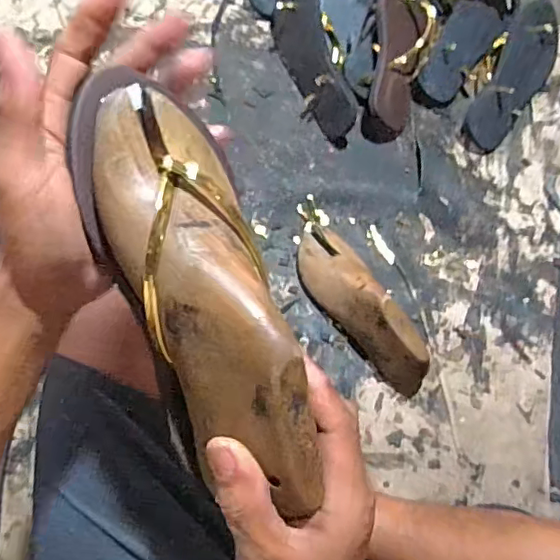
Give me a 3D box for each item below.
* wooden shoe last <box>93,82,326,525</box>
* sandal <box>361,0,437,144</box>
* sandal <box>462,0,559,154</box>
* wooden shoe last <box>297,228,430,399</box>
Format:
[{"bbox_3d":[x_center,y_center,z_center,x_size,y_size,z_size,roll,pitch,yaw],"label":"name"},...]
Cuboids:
[{"bbox_3d":[-0.040,0.007,0.283,0.075,0.053,0.221,-23,83,-8],"label":"wooden shoe last"},{"bbox_3d":[0.165,-0.318,0.787,0.074,0.044,0.250,10,88,2],"label":"sandal"},{"bbox_3d":[0.339,-0.287,0.814,0.082,0.055,0.237,29,87,8],"label":"sandal"},{"bbox_3d":[0.094,0.030,0.682,0.076,0.078,0.241,-28,76,-9],"label":"wooden shoe last"}]

